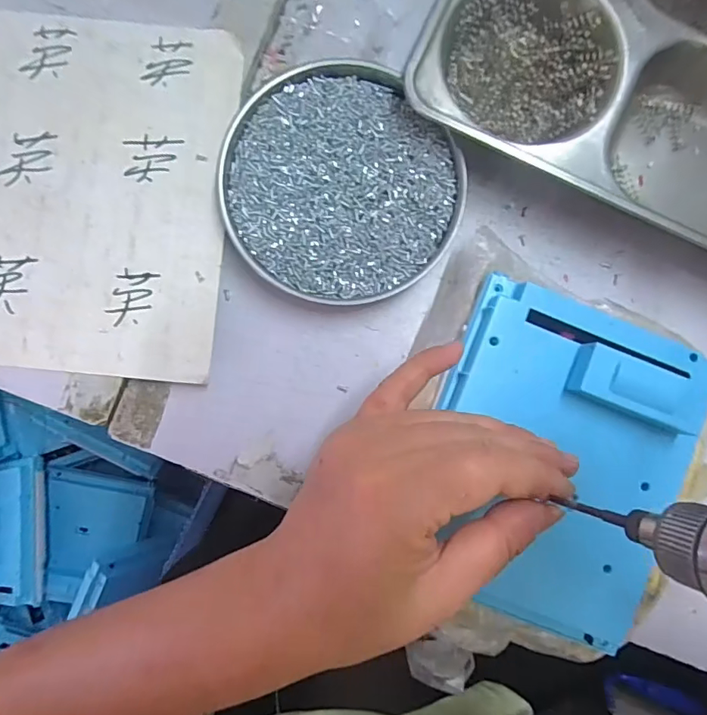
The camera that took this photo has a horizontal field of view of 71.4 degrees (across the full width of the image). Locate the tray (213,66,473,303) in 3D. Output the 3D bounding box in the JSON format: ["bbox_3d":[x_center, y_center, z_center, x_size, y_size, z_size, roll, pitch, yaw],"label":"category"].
[{"bbox_3d":[-0.008,-0.097,0.287,0.130,0.022,0.131,0,88,3],"label":"tray"}]

